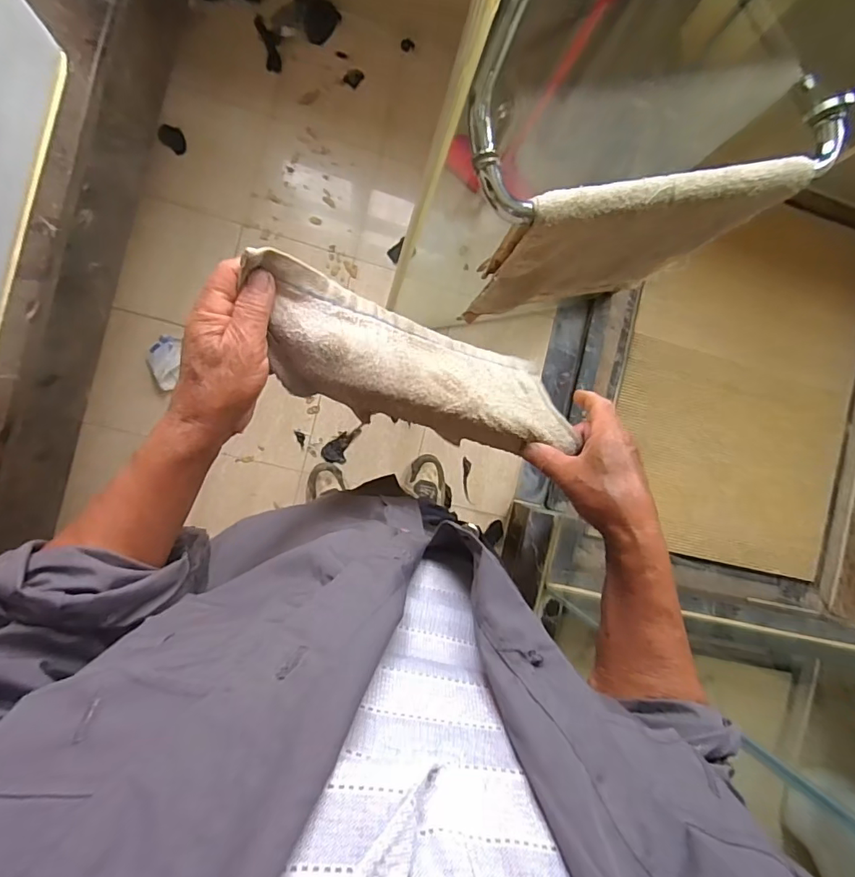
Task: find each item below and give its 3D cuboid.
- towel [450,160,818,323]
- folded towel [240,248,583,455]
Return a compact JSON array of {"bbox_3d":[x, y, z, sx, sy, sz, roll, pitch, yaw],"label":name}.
[{"bbox_3d":[0.253,-0.271,0.728,0.336,0.365,0.055,-12,92,-9],"label":"towel"},{"bbox_3d":[-0.007,-0.062,0.467,0.327,0.057,0.101,18,88,-23],"label":"folded towel"}]

